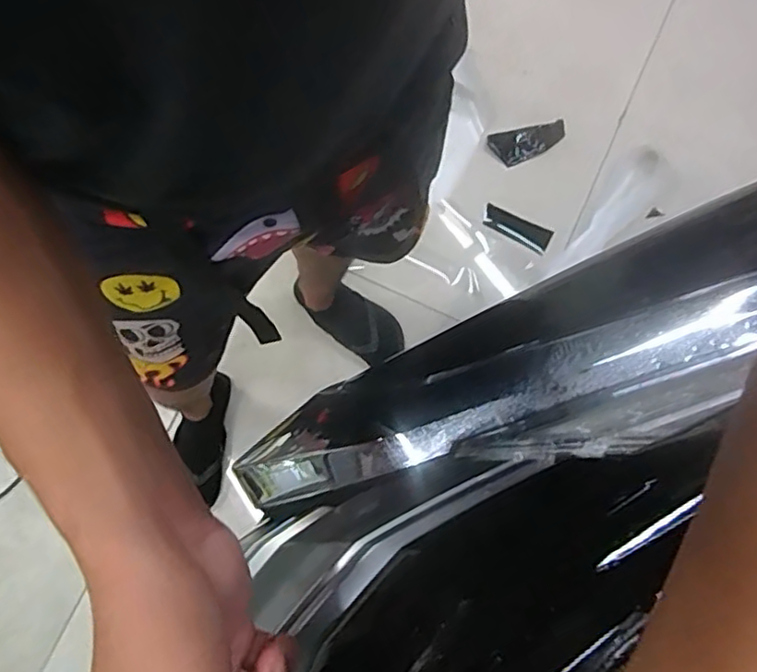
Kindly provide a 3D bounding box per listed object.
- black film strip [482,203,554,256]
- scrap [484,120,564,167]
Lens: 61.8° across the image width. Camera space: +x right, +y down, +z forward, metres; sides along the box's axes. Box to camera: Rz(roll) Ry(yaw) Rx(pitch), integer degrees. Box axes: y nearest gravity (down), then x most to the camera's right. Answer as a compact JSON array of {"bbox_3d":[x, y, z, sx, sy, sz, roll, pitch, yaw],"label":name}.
[{"bbox_3d":[0.310,-0.243,1.428,0.158,0.009,0.057,27,85,6],"label":"black film strip"},{"bbox_3d":[0.338,-0.433,1.432,0.174,0.009,0.077,-12,88,-3],"label":"scrap"}]

